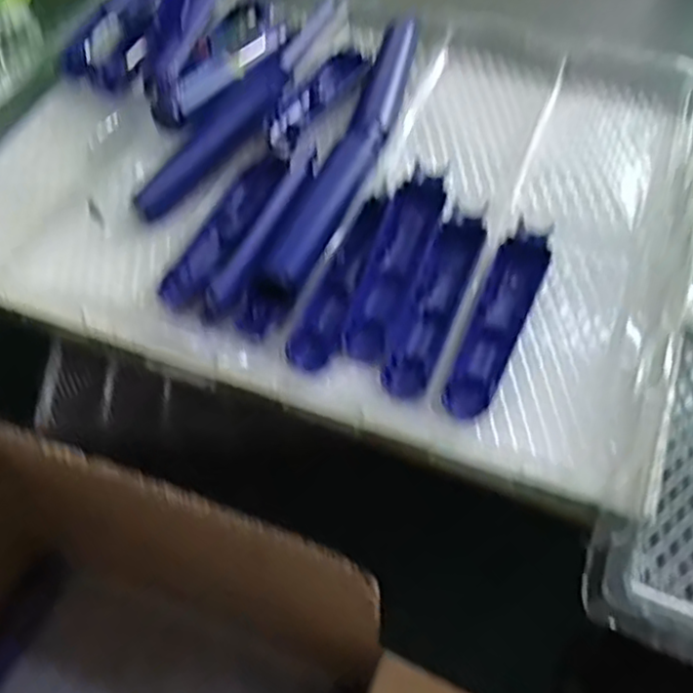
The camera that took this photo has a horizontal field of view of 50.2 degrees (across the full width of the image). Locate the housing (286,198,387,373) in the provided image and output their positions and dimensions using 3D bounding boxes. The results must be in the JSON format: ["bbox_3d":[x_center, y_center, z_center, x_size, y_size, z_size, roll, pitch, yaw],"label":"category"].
[{"bbox_3d":[0.000,-0.048,0.518,0.029,0.015,0.145,21,60,12],"label":"housing"}]

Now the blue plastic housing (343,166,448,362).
[{"bbox_3d":[0.037,-0.062,0.527,0.038,0.014,0.162,16,59,9],"label":"blue plastic housing"}]

